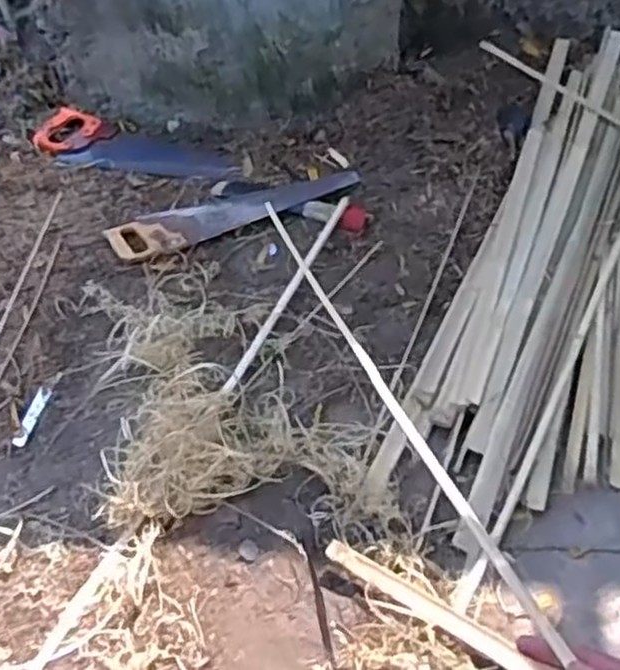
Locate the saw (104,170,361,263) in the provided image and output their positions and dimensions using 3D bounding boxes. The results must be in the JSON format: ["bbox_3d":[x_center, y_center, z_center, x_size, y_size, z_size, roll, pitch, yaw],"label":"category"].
[{"bbox_3d":[-0.152,-0.260,1.550,0.501,0.025,0.112,-20,54,-15],"label":"saw"}]

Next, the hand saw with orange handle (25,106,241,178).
[{"bbox_3d":[-0.371,-0.400,1.654,0.469,0.032,0.132,11,52,9],"label":"hand saw with orange handle"}]

